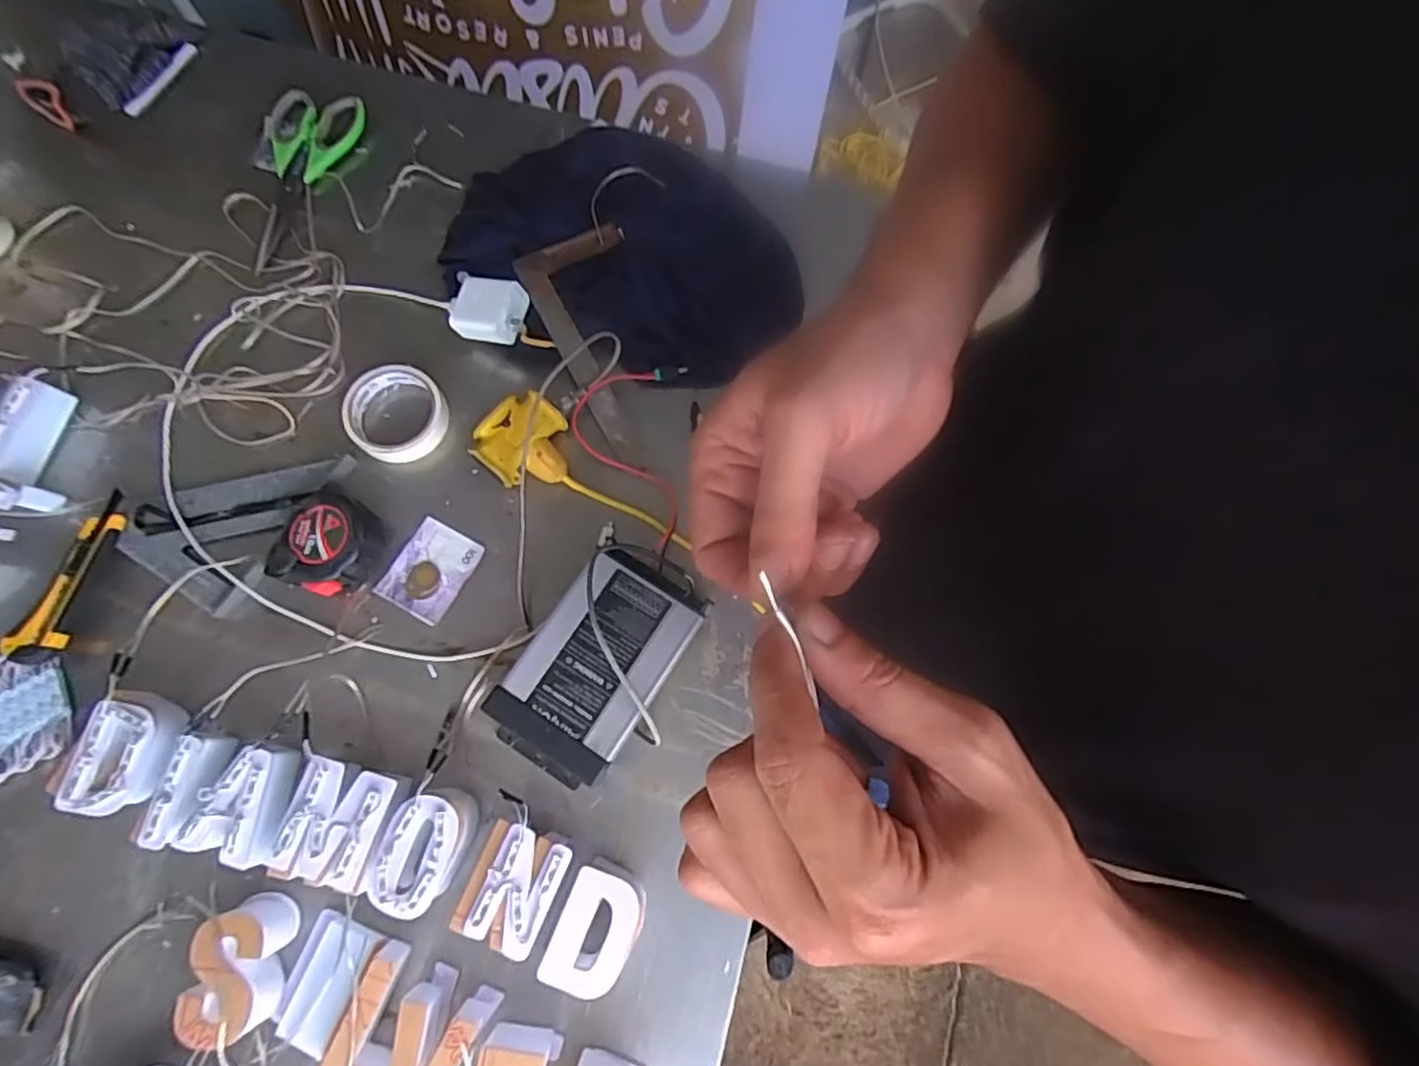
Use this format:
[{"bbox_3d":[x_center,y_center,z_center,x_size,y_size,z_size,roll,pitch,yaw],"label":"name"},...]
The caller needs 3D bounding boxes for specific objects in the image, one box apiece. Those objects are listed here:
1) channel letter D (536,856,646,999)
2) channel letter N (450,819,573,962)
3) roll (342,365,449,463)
[{"bbox_3d":[-0.084,0.304,0.524,0.062,0.051,0.084,22,74,5],"label":"channel letter D"},{"bbox_3d":[-0.148,0.269,0.526,0.069,0.045,0.090,22,73,4],"label":"channel letter N"},{"bbox_3d":[-0.298,-0.116,0.639,0.090,0.035,0.089,40,75,9],"label":"roll"}]

